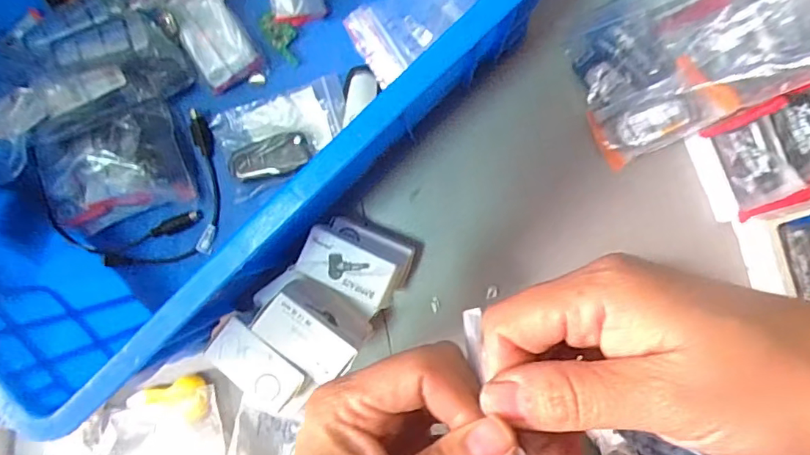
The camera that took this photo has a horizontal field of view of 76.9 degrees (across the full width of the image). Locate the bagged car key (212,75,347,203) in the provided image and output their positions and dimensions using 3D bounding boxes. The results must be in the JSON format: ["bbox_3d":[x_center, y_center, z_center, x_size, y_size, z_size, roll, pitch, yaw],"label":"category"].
[{"bbox_3d":[-0.099,-0.074,0.420,0.110,0.013,0.074,-17,92,5],"label":"bagged car key"}]

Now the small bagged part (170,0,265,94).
[{"bbox_3d":[-0.157,-0.154,0.415,0.048,0.015,0.073,-32,90,5],"label":"small bagged part"}]

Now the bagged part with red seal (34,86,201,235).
[{"bbox_3d":[-0.243,-0.049,0.416,0.119,0.042,0.090,-20,91,5],"label":"bagged part with red seal"}]

